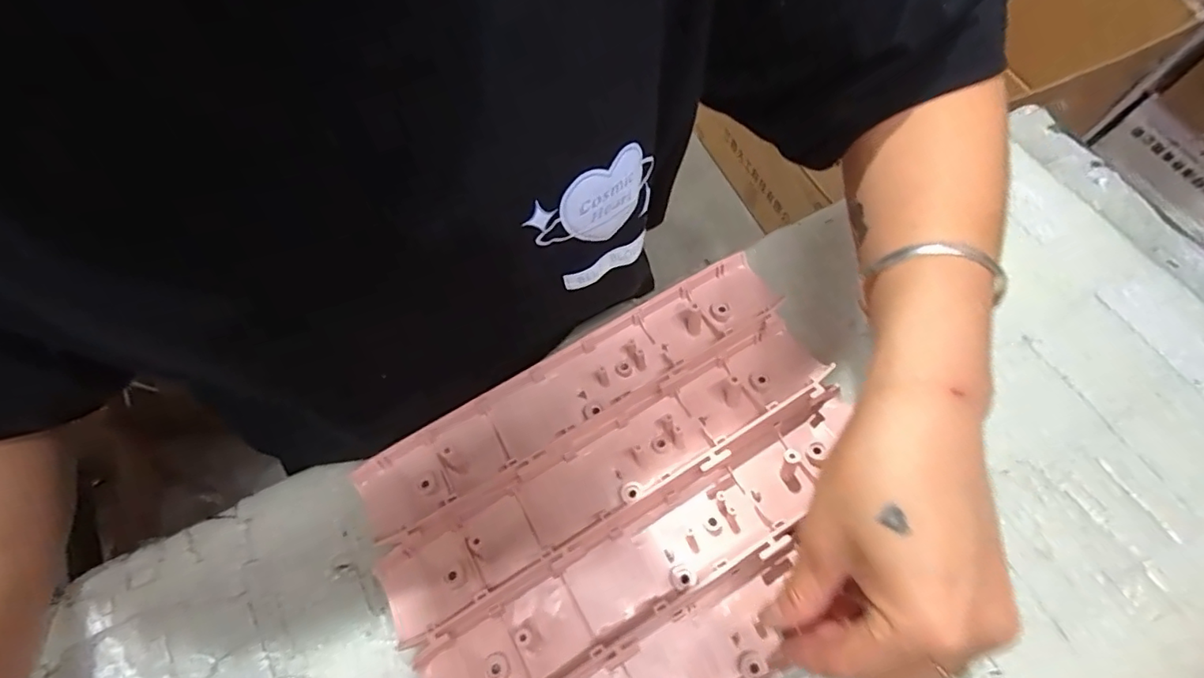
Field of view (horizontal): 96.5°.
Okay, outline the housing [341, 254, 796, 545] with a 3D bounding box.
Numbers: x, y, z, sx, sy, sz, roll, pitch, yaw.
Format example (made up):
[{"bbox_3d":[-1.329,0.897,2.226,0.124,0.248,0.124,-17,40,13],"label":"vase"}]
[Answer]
[{"bbox_3d":[-0.016,0.027,0.327,0.273,0.017,0.051,-30,71,-11],"label":"housing"}]

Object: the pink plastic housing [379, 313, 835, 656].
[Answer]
[{"bbox_3d":[0.006,0.071,0.303,0.272,0.023,0.053,-30,71,-11],"label":"pink plastic housing"}]

